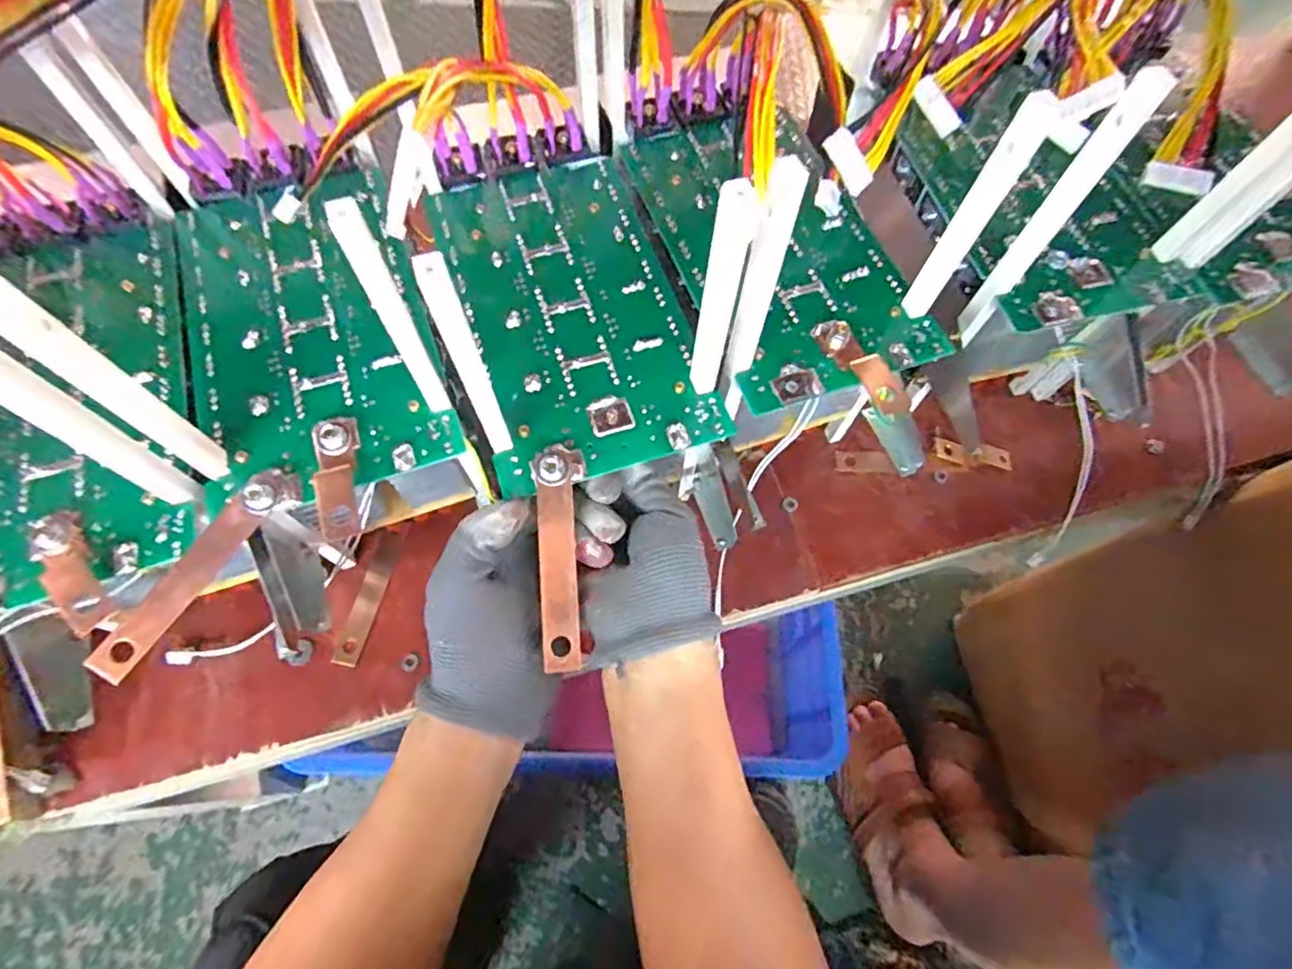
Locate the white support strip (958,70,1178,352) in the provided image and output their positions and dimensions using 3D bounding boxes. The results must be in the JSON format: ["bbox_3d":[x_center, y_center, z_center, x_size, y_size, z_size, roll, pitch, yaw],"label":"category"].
[{"bbox_3d":[0.222,-0.143,0.340,0.018,0.163,0.021,36,70,12],"label":"white support strip"}]

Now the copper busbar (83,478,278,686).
[{"bbox_3d":[-0.222,0.044,0.295,0.018,0.008,0.108,36,75,-9],"label":"copper busbar"}]

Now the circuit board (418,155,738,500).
[{"bbox_3d":[-0.047,-0.107,0.364,0.125,0.007,0.223,-17,69,-9],"label":"circuit board"}]

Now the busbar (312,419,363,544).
[{"bbox_3d":[-0.158,-0.005,0.311,0.020,0.011,0.068,-15,68,-8],"label":"busbar"}]

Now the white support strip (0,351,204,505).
[{"bbox_3d":[-0.236,-0.024,0.252,0.012,0.130,0.018,24,68,8],"label":"white support strip"}]

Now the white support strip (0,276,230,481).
[{"bbox_3d":[-0.221,-0.037,0.258,0.012,0.131,0.017,30,69,11],"label":"white support strip"}]

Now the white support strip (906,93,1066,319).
[{"bbox_3d":[0.166,-0.135,0.315,0.017,0.126,0.018,26,68,9],"label":"white support strip"}]

